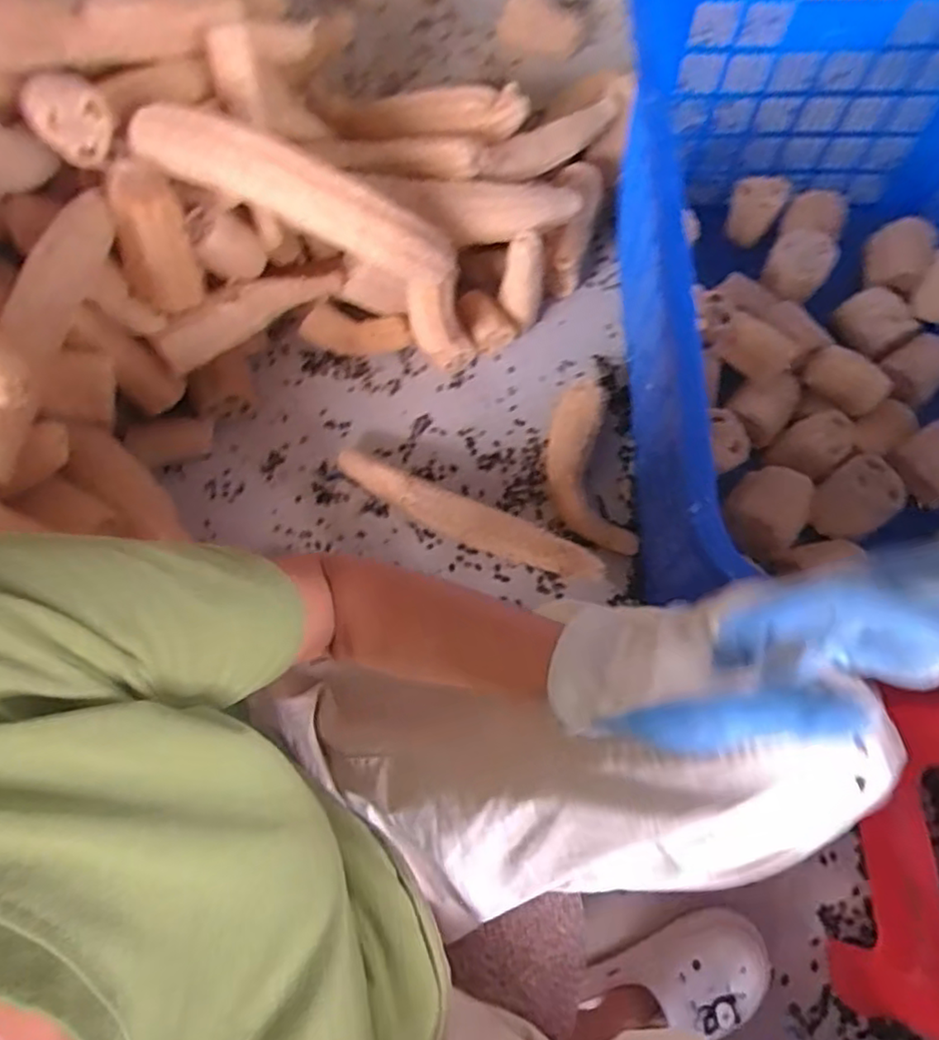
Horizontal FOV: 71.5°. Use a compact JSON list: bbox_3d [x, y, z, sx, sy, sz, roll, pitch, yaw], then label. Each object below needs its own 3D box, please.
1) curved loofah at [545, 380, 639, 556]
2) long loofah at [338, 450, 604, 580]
[{"bbox_3d":[0.162,-0.064,0.921,0.094,0.069,0.239,-13,72,-3],"label":"curved loofah"},{"bbox_3d":[-0.015,0.001,0.897,0.390,0.081,0.056,25,74,9],"label":"long loofah"}]

